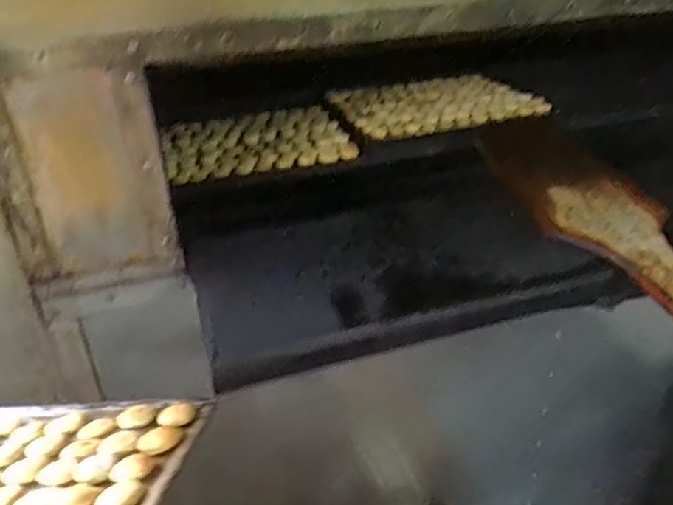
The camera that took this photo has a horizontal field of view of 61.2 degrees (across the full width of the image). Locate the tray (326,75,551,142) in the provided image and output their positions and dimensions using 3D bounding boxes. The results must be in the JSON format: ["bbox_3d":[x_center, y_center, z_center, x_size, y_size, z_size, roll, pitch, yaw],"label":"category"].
[{"bbox_3d":[0.207,-0.323,1.220,0.381,0.037,0.295,-9,29,-14],"label":"tray"}]

